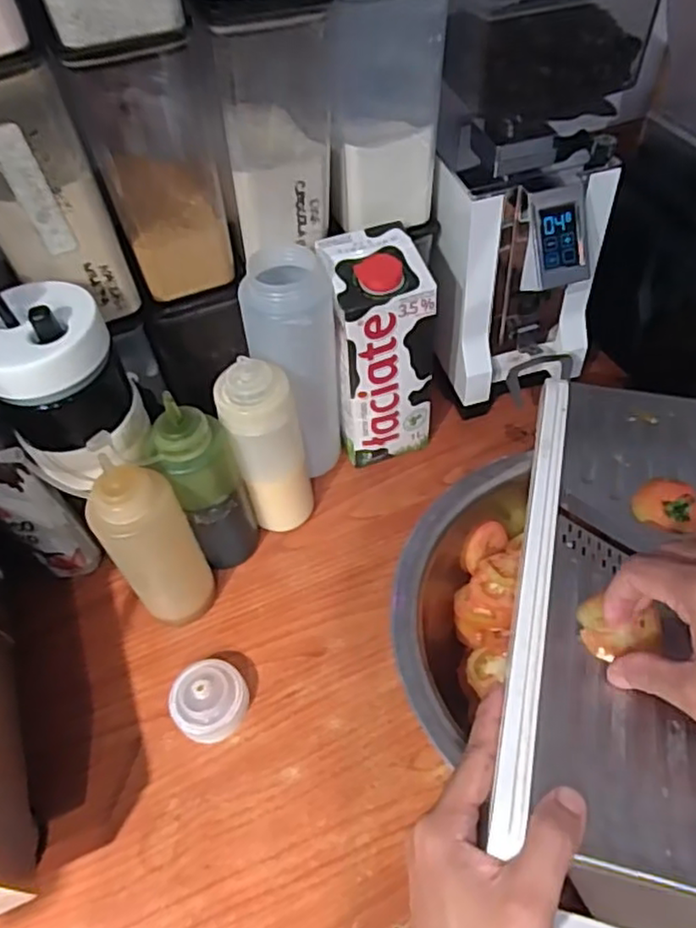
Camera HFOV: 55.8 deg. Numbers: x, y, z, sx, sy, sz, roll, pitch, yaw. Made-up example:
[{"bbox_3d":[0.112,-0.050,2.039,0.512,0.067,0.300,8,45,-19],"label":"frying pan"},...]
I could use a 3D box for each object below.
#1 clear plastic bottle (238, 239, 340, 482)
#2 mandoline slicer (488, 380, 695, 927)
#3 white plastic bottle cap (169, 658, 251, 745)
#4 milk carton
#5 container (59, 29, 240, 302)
[{"bbox_3d":[-0.039,-0.075,0.550,0.060,0.201,0.064,31,61,26],"label":"clear plastic bottle"},{"bbox_3d":[0.175,0.101,0.395,0.160,0.100,0.355,6,58,10],"label":"mandoline slicer"},{"bbox_3d":[-0.102,0.174,0.486,0.049,0.032,0.055,31,61,26],"label":"white plastic bottle cap"},{"bbox_3d":[0.029,-0.095,0.566,0.081,0.188,0.078,-15,52,-6],"label":"milk carton"},{"bbox_3d":[-0.146,-0.234,0.492,0.078,0.165,0.139,-21,53,-11],"label":"container"}]

